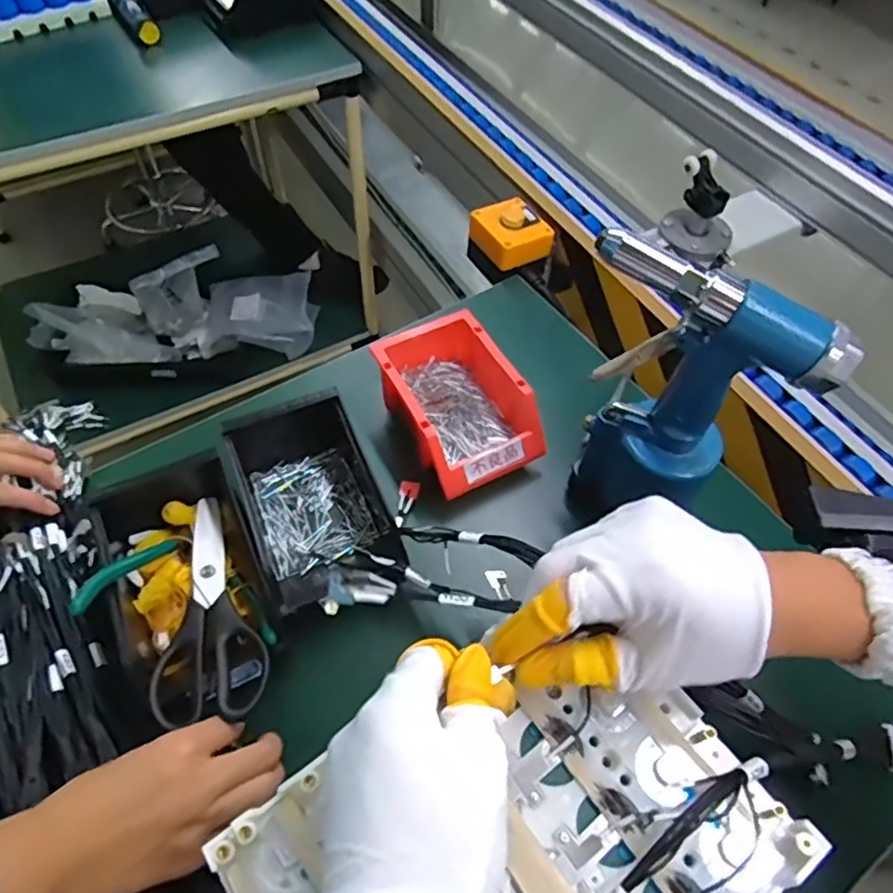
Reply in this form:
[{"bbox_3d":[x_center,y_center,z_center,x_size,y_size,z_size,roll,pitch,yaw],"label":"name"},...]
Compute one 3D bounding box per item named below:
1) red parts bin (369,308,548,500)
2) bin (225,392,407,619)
[{"bbox_3d":[0.005,-0.041,0.600,0.114,0.077,0.167,-25,60,-17],"label":"red parts bin"},{"bbox_3d":[-0.117,0.043,0.534,0.110,0.077,0.189,-17,58,-12],"label":"bin"}]

